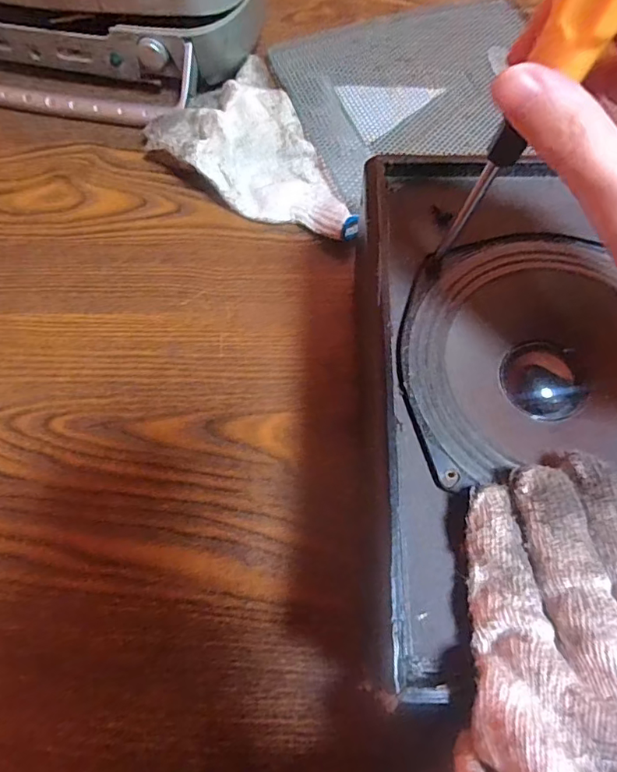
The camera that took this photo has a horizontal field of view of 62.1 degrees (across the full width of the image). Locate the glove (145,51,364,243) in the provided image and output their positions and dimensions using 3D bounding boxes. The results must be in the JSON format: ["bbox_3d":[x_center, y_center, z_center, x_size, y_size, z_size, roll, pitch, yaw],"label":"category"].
[{"bbox_3d":[-0.041,-0.157,0.360,0.101,0.032,0.165,-28,69,-10],"label":"glove"}]

